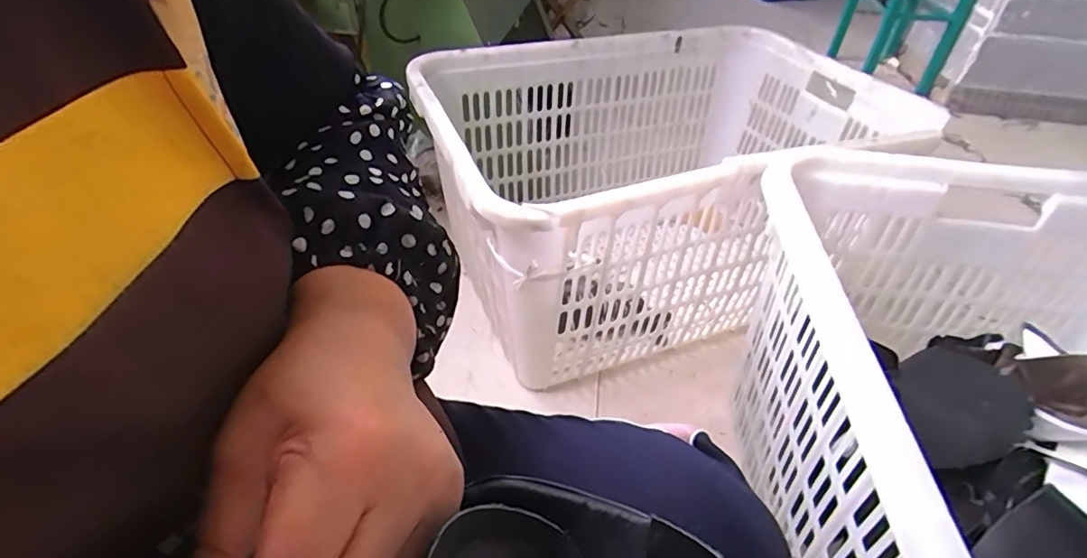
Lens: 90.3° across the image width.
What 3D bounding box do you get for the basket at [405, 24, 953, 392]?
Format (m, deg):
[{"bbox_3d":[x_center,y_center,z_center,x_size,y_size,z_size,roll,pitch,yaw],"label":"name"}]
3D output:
[{"bbox_3d":[0.178,-0.163,0.955,0.724,0.364,0.513,-16,45,-21],"label":"basket"}]

